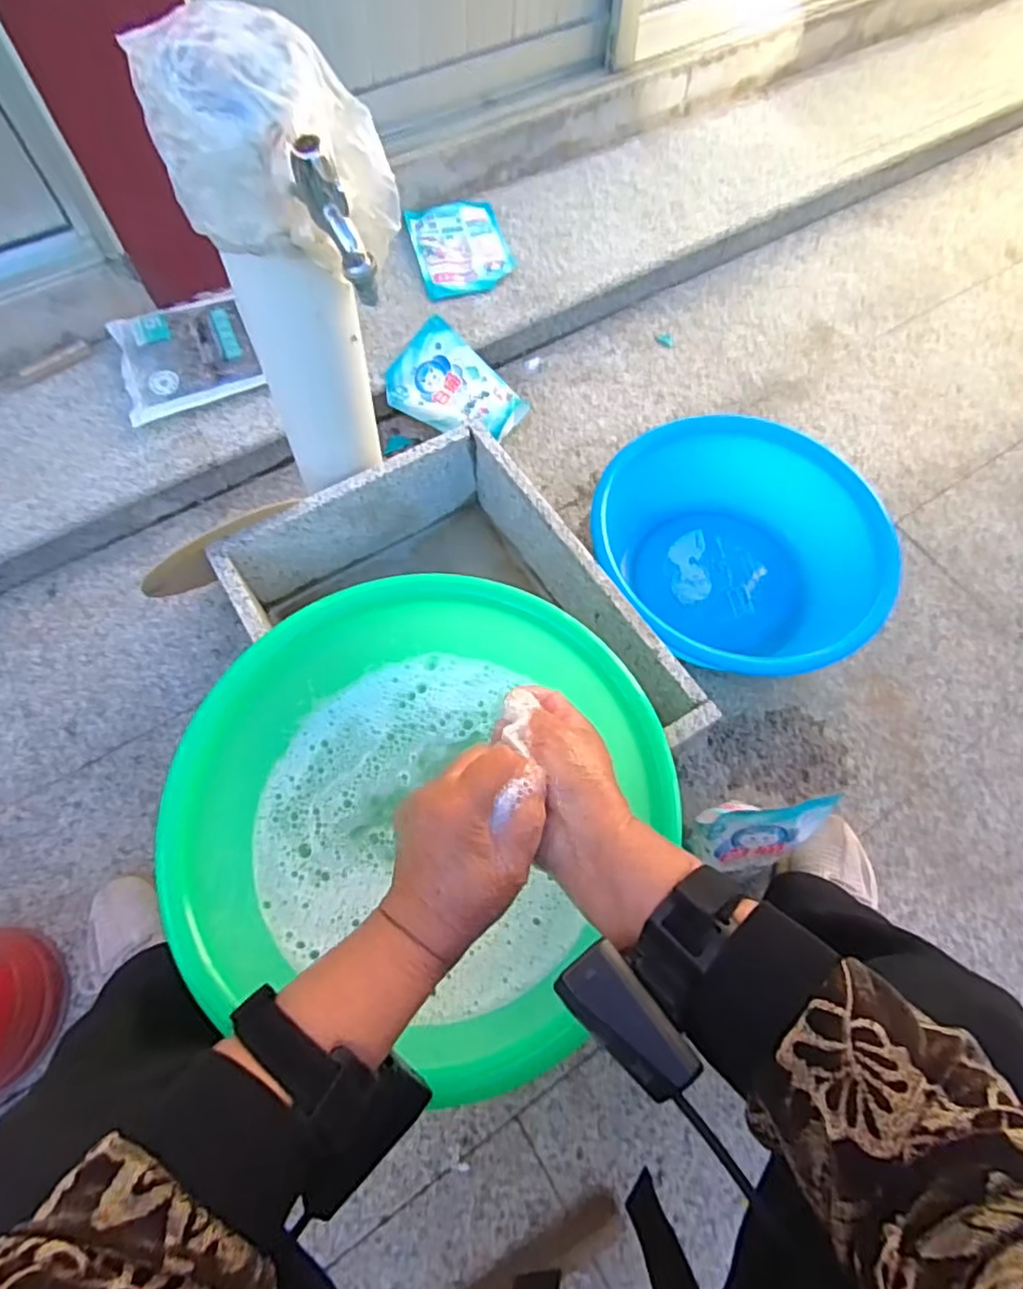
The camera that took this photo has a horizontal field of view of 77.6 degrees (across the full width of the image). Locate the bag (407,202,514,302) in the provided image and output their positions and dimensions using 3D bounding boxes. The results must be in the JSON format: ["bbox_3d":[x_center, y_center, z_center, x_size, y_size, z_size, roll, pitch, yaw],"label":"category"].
[{"bbox_3d":[-0.084,-0.665,1.066,0.154,0.022,0.194,-14,66,-8],"label":"bag"}]

